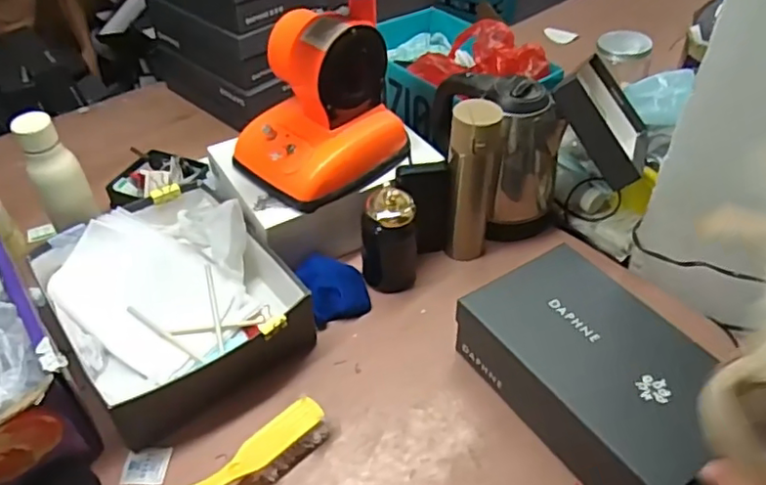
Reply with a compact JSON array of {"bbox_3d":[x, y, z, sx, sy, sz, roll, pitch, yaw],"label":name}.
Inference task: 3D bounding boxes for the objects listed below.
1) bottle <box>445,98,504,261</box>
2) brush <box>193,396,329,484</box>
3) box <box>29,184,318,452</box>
[{"bbox_3d":[0.124,-0.089,0.866,0.067,0.240,0.075,8,45,9],"label":"bottle"},{"bbox_3d":[-0.153,0.251,0.660,0.218,0.035,0.048,-32,52,-29],"label":"brush"},{"bbox_3d":[-0.271,0.067,0.794,0.259,0.097,0.323,-28,50,-26],"label":"box"}]

